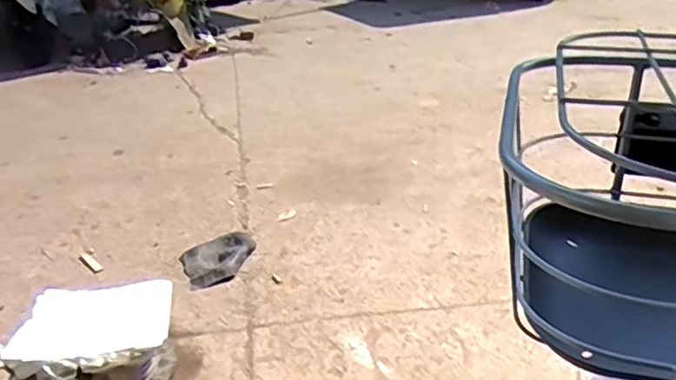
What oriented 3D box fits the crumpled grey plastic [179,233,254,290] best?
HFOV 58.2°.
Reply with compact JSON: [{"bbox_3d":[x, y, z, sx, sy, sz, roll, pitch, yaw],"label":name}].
[{"bbox_3d":[-0.267,0.158,1.390,0.172,0.020,0.170,-13,27,-20],"label":"crumpled grey plastic"}]

